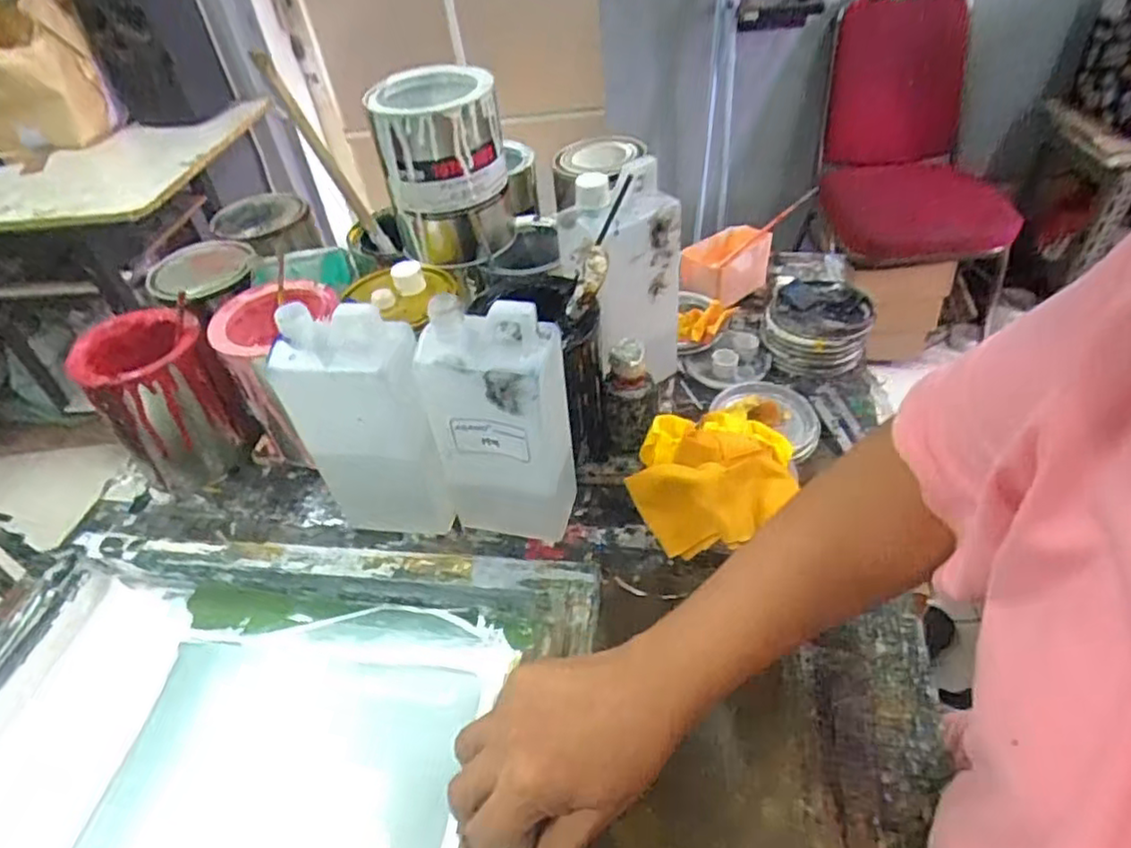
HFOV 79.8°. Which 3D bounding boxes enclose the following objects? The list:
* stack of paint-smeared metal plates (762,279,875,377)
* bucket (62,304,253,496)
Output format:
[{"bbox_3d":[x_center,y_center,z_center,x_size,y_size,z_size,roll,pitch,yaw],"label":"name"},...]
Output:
[{"bbox_3d":[0.267,-0.104,0.722,0.107,0.041,0.121,17,47,25],"label":"stack of paint-smeared metal plates"},{"bbox_3d":[-0.375,-0.021,0.642,0.096,0.142,0.103,29,53,33],"label":"bucket"}]

